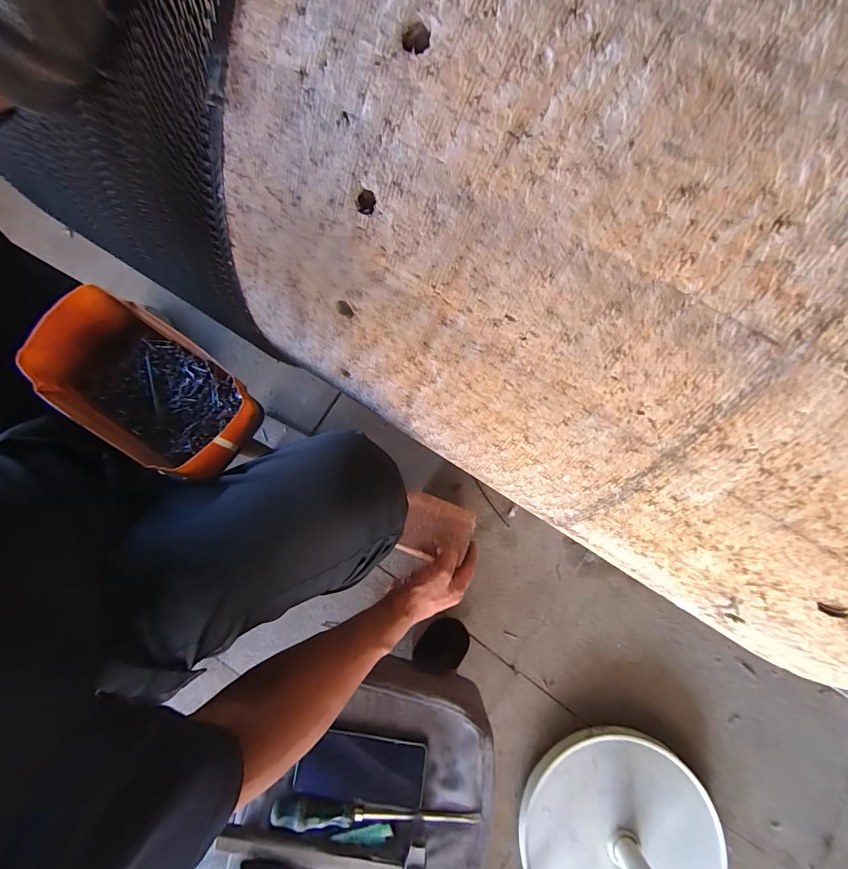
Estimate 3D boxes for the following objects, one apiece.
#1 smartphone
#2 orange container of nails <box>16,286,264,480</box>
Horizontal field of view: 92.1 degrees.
[{"bbox_3d":[-0.080,0.428,0.522,0.159,0.006,0.076,7,78,1],"label":"smartphone"},{"bbox_3d":[-0.286,-0.048,0.423,0.212,0.073,0.129,34,80,7],"label":"orange container of nails"}]

